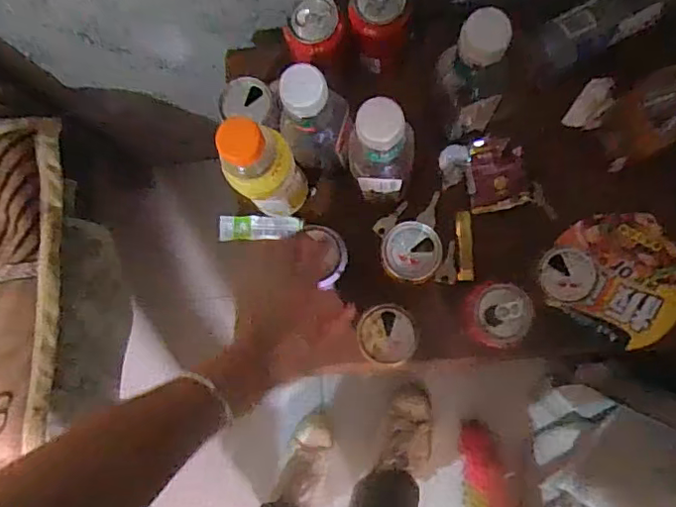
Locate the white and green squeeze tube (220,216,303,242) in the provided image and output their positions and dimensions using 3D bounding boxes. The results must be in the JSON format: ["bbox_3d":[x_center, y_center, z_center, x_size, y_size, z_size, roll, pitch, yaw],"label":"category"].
[{"bbox_3d":[-0.090,-0.031,0.653,0.098,0.015,0.029,-2,84,5],"label":"white and green squeeze tube"}]

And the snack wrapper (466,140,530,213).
[{"bbox_3d":[0.179,-0.089,0.629,0.060,0.028,0.080,-5,83,4],"label":"snack wrapper"}]

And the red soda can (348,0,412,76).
[{"bbox_3d":[0.047,-0.254,0.614,0.068,0.098,0.078,2,84,5],"label":"red soda can"}]

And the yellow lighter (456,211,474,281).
[{"bbox_3d":[0.147,-0.008,0.639,0.019,0.011,0.080,-3,84,5],"label":"yellow lighter"}]

